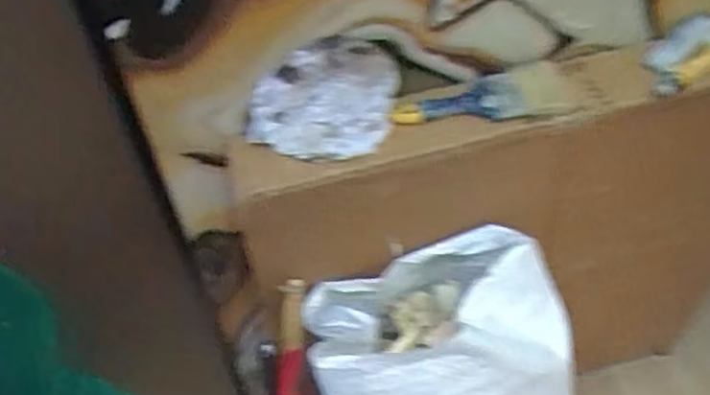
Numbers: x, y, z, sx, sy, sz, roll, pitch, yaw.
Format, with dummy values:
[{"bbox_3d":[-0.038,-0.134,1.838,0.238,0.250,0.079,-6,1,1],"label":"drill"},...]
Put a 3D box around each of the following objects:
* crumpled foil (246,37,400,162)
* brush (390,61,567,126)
[{"bbox_3d":[-0.034,-0.110,0.815,0.183,0.124,0.070,-13,51,-8],"label":"crumpled foil"},{"bbox_3d":[0.155,-0.122,0.863,0.219,0.029,0.070,-11,51,-5],"label":"brush"}]

